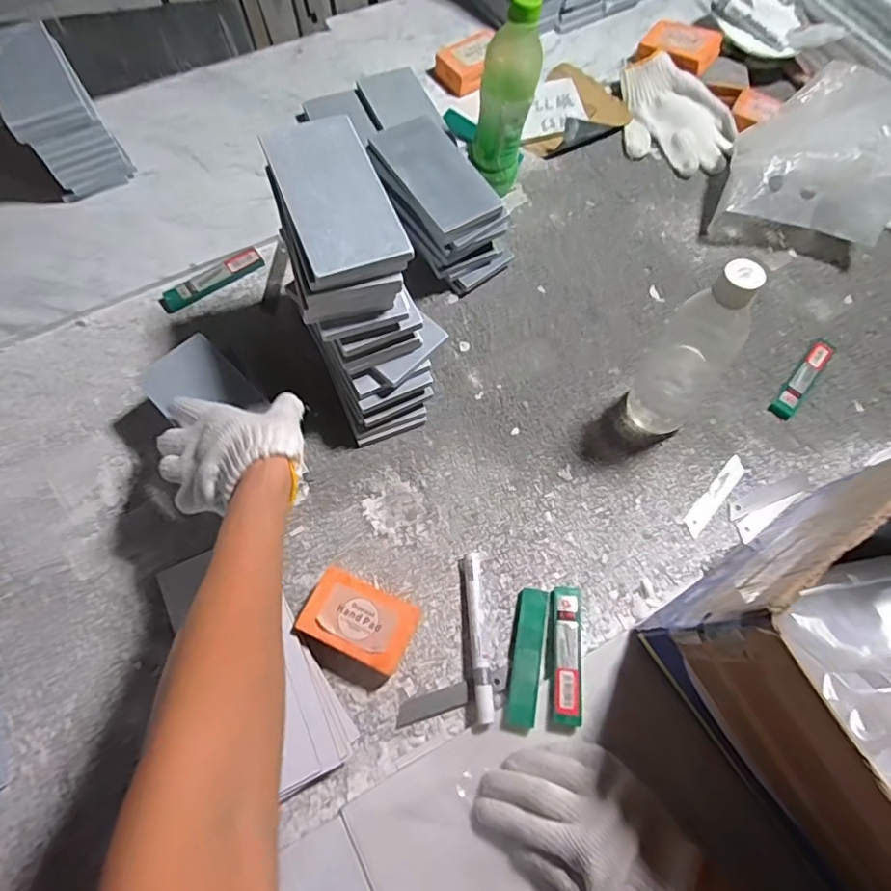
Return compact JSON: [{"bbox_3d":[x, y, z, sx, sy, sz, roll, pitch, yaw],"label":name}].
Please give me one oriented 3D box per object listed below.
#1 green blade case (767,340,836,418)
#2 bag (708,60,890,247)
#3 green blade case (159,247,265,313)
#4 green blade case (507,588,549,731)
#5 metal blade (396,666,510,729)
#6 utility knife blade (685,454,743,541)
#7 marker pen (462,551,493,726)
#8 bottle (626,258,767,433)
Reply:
[{"bbox_3d":[0.412,-0.078,0.634,0.024,0.010,0.126,40,71,12],"label":"green blade case"},{"bbox_3d":[0.486,-0.363,0.702,0.201,0.110,0.277,37,73,11],"label":"bag"},{"bbox_3d":[-0.268,-0.191,0.634,0.121,0.011,0.027,-34,74,-15],"label":"green blade case"},{"bbox_3d":[0.075,0.189,0.497,0.028,0.018,0.117,10,68,1],"label":"green blade case"},{"bbox_3d":[0.008,0.220,0.485,0.104,0.006,0.018,-16,70,-6],"label":"metal blade"},{"bbox_3d":[0.281,0.051,0.575,0.020,0.004,0.101,40,73,13],"label":"utility knife blade"},{"bbox_3d":[0.029,0.170,0.495,0.017,0.017,0.141,-5,64,-5],"label":"marker pen"},{"bbox_3d":[0.232,-0.082,0.515,0.083,0.205,0.063,42,72,13],"label":"bottle"}]

